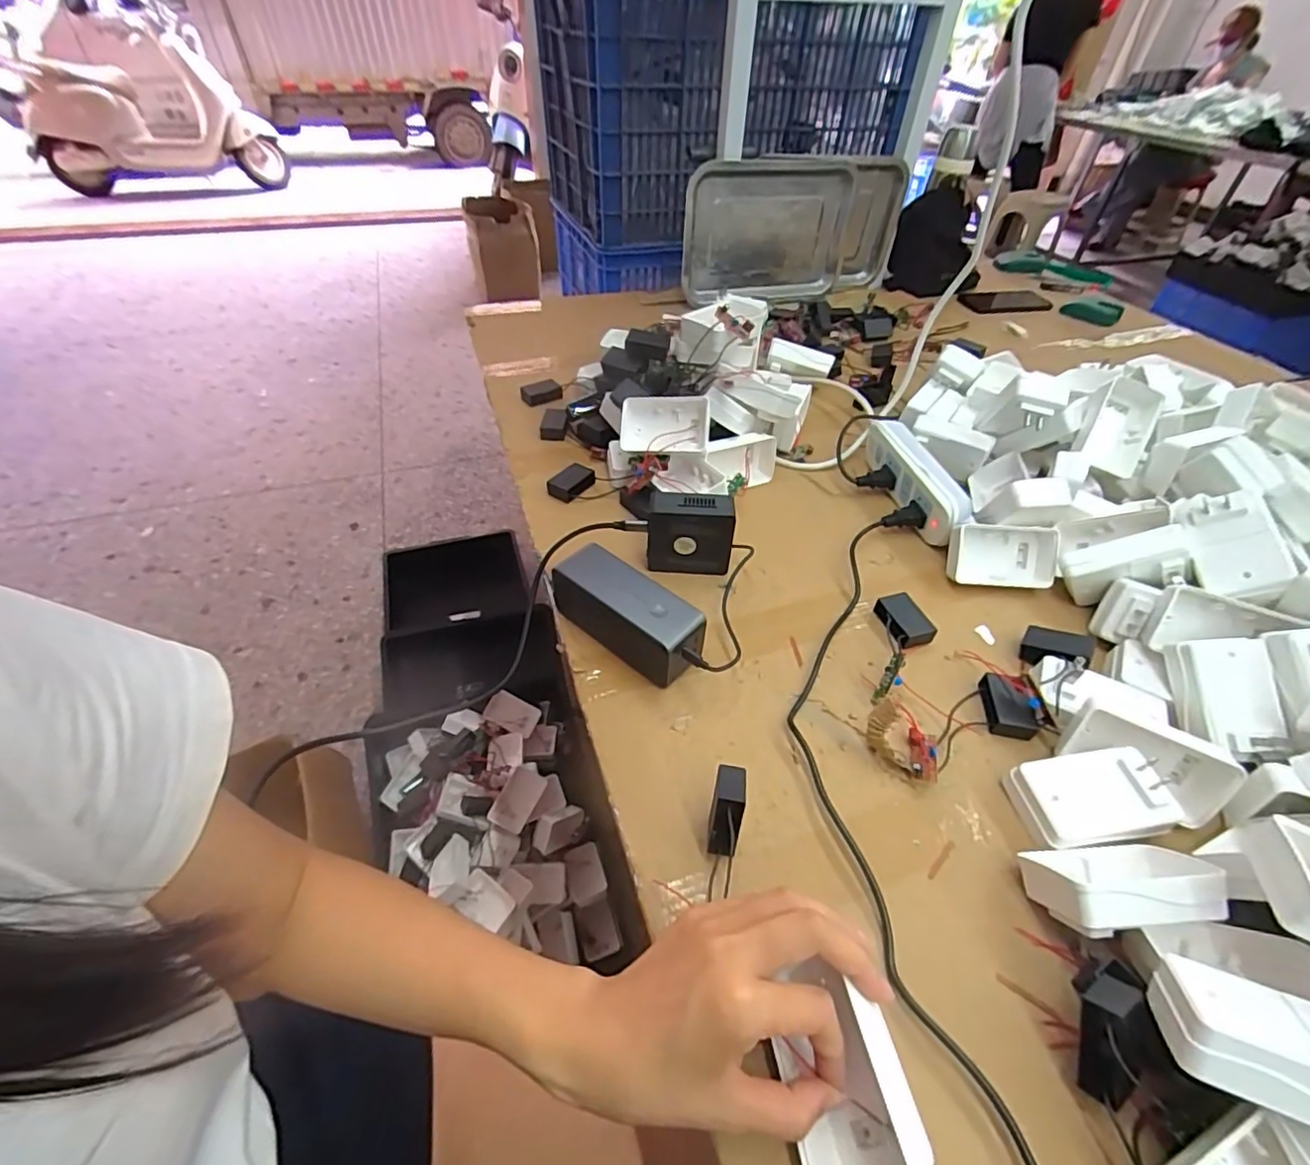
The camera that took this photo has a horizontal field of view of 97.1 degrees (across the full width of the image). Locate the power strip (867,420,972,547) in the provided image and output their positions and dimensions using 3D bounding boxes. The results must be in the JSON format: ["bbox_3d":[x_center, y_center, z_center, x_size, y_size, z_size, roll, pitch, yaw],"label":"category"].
[{"bbox_3d":[0.275,-0.110,0.616,0.038,0.051,0.178,-8,47,-9],"label":"power strip"}]

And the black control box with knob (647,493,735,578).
[{"bbox_3d":[0.033,-0.044,0.535,0.075,0.076,0.032,3,47,2],"label":"black control box with knob"}]

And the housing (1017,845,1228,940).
[{"bbox_3d":[0.273,0.180,0.343,0.087,0.058,0.033,-8,79,-3],"label":"housing"}]

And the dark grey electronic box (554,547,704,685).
[{"bbox_3d":[-0.022,0.028,0.476,0.135,0.054,0.053,31,53,25],"label":"dark grey electronic box"}]

